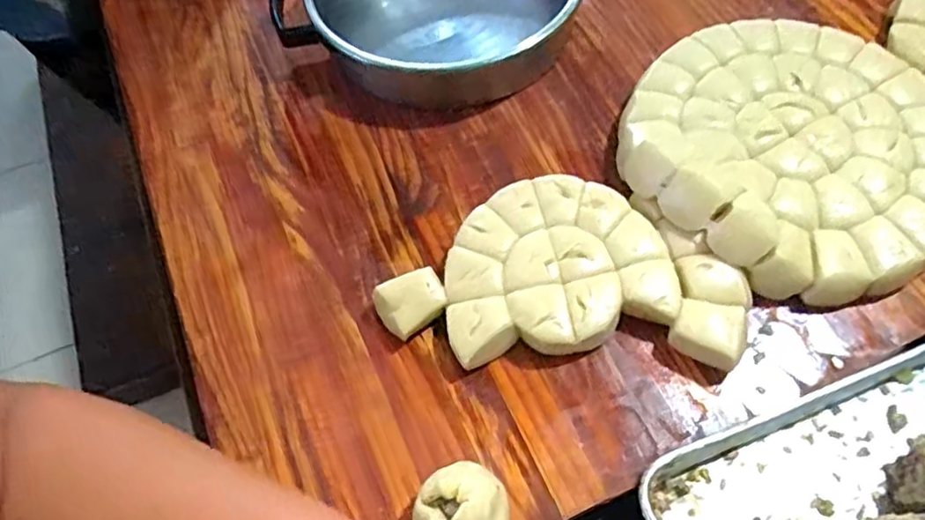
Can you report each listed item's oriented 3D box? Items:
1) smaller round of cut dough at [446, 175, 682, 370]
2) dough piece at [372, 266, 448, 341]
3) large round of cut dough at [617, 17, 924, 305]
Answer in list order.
[{"bbox_3d":[0.079,0.005,0.602,0.202,0.042,0.166,-15,63,-3],"label":"smaller round of cut dough"},{"bbox_3d":[-0.047,0.041,0.592,0.063,0.041,0.045,-30,64,-10],"label":"dough piece"},{"bbox_3d":[0.326,-0.118,0.625,0.304,0.069,0.307,-2,63,3],"label":"large round of cut dough"}]

